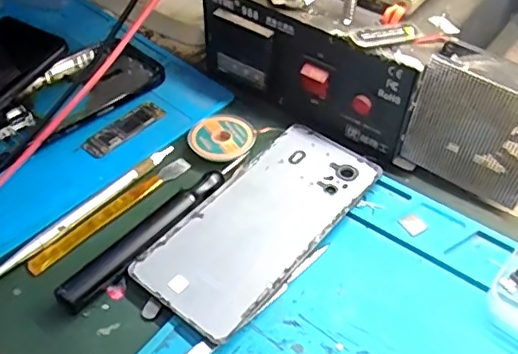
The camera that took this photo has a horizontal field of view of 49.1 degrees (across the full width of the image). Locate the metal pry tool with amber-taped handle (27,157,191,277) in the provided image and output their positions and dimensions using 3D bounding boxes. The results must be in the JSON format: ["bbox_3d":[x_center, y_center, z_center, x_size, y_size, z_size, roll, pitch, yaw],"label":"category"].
[{"bbox_3d":[-0.091,0.022,0.355,0.012,0.005,0.118,34,56,27],"label":"metal pry tool with amber-taped handle"}]

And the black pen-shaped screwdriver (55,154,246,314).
[{"bbox_3d":[-0.060,0.029,0.341,0.016,0.010,0.139,31,55,26],"label":"black pen-shaped screwdriver"}]

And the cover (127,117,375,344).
[{"bbox_3d":[0.004,0.026,0.347,0.071,0.008,0.159,31,55,26],"label":"cover"}]

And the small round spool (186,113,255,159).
[{"bbox_3d":[-0.025,-0.027,0.390,0.043,0.006,0.041,0,47,0],"label":"small round spool"}]

